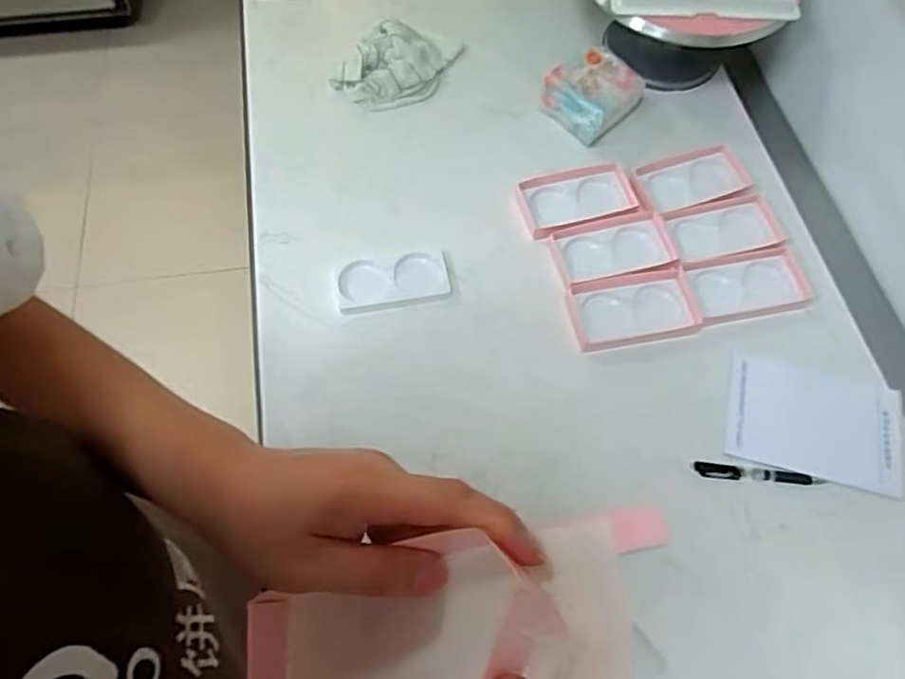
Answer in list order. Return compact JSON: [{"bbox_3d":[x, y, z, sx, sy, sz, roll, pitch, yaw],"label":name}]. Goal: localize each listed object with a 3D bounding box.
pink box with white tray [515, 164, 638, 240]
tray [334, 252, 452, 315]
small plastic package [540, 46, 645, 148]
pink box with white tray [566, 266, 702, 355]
[{"bbox_3d":[0.162,-0.186,0.852,0.148,0.018,0.082,-17,64,-11],"label":"pink box with white tray"},{"bbox_3d":[-0.072,-0.071,0.785,0.136,0.016,0.063,-8,63,-6],"label":"tray"},{"bbox_3d":[0.193,-0.346,0.912,0.108,0.053,0.129,40,68,17],"label":"small plastic package"},{"bbox_3d":[0.219,-0.036,0.783,0.151,0.017,0.090,-8,63,-6],"label":"pink box with white tray"}]

